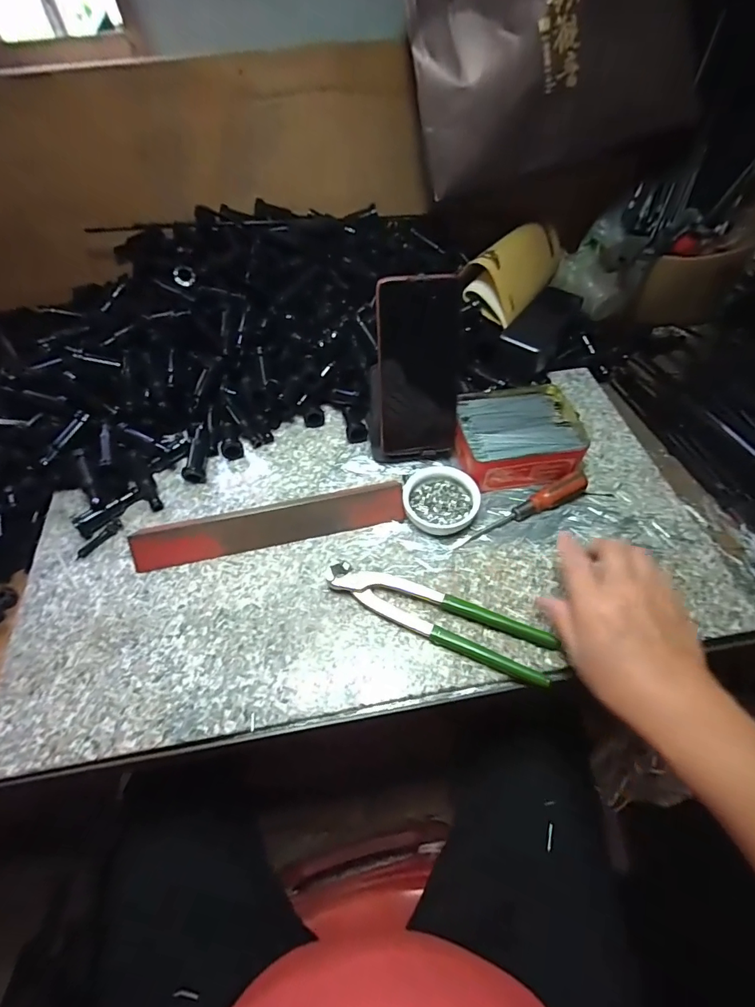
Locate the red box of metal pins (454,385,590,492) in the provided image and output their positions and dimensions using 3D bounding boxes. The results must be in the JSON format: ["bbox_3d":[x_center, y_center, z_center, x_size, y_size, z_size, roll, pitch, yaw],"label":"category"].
[{"bbox_3d":[0.146,-0.070,0.483,0.128,0.043,0.112,-6,54,-3],"label":"red box of metal pins"}]

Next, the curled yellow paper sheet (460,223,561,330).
[{"bbox_3d":[0.183,-0.309,0.592,0.074,0.070,0.221,27,59,20],"label":"curled yellow paper sheet"}]

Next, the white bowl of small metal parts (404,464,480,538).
[{"bbox_3d":[0.061,-0.007,0.452,0.071,0.025,0.082,-5,54,-2],"label":"white bowl of small metal parts"}]

